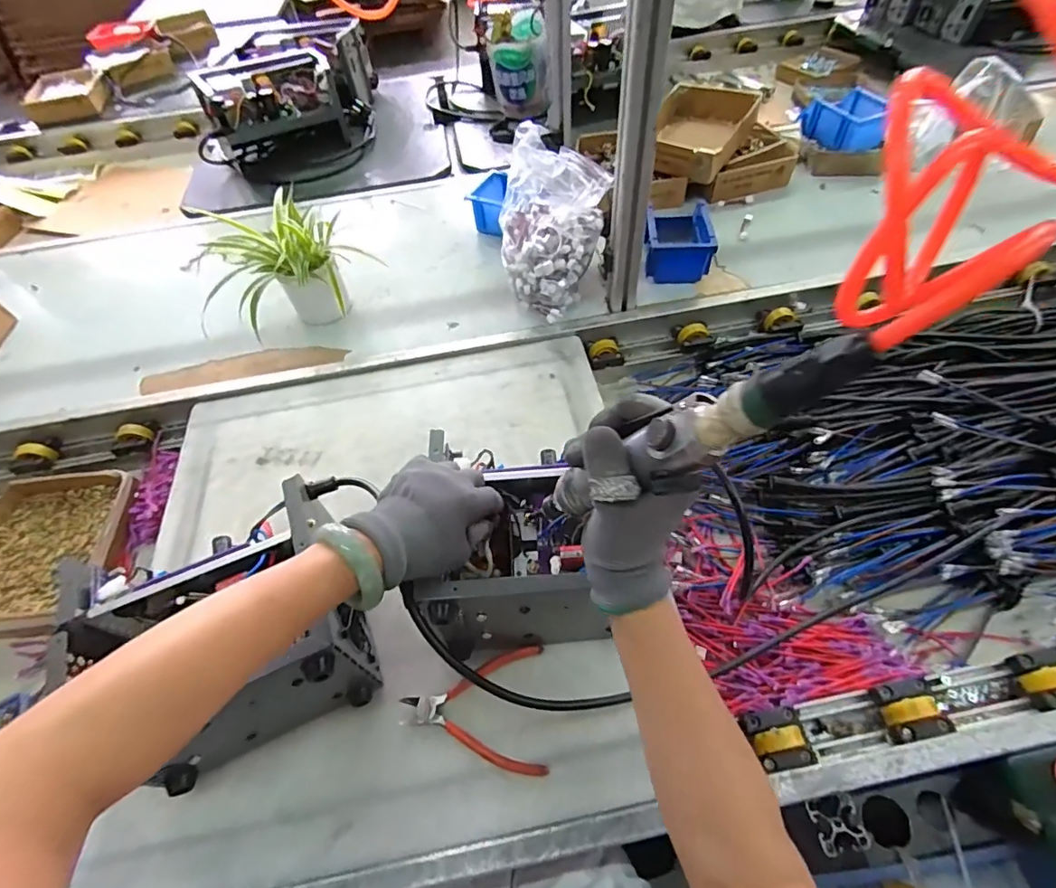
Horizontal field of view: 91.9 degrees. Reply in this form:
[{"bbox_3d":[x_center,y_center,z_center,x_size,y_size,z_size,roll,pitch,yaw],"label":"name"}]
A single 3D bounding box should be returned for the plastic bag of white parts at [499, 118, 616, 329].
[{"bbox_3d":[0.038,-0.326,0.782,0.150,0.207,0.181,-1,57,3],"label":"plastic bag of white parts"}]

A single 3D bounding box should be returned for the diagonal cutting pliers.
[{"bbox_3d":[-0.053,0.264,0.502,0.138,0.017,0.110,-5,54,1],"label":"diagonal cutting pliers"}]

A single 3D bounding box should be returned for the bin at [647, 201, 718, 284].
[{"bbox_3d":[0.247,-0.326,0.842,0.099,0.083,0.119,4,57,7],"label":"bin"}]

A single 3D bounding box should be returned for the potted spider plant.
[{"bbox_3d":[-0.403,-0.276,0.820,0.208,0.150,0.179,-1,57,3],"label":"potted spider plant"}]

